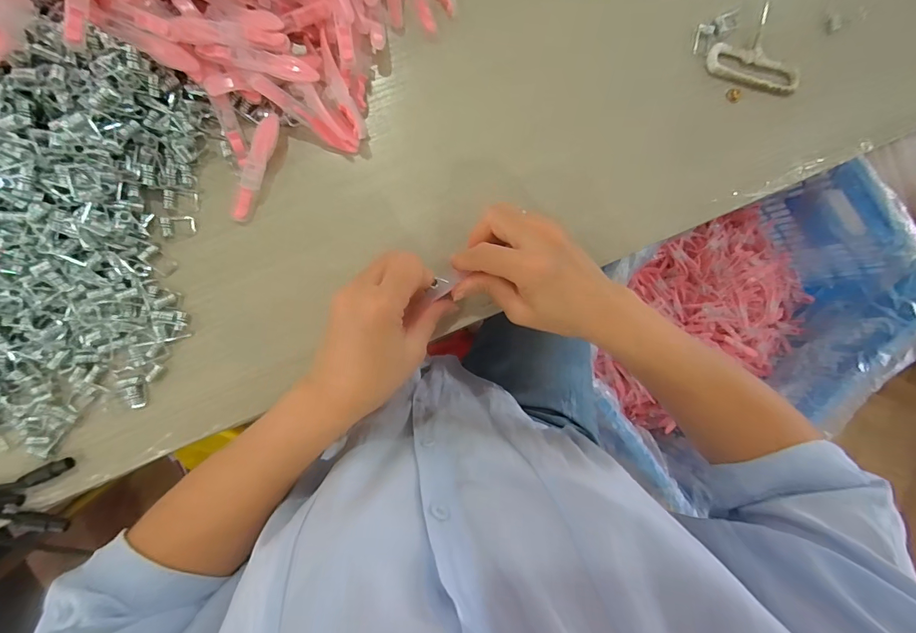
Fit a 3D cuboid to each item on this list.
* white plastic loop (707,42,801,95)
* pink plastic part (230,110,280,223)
[{"bbox_3d":[0.253,-0.212,0.352,0.084,0.007,0.028,12,90,-7],"label":"white plastic loop"},{"bbox_3d":[-0.148,-0.108,0.302,0.013,0.016,0.077,21,88,-7],"label":"pink plastic part"}]

